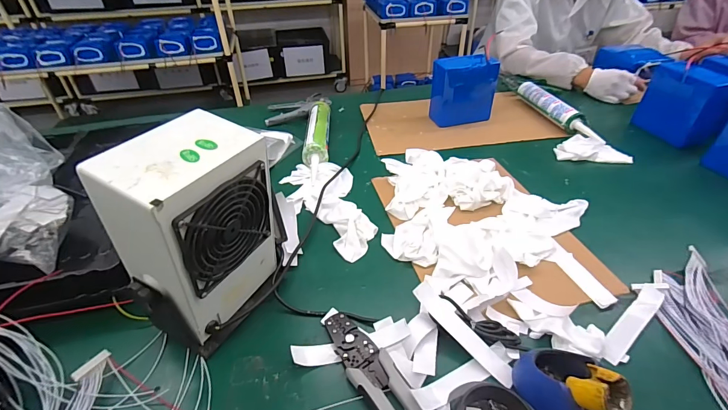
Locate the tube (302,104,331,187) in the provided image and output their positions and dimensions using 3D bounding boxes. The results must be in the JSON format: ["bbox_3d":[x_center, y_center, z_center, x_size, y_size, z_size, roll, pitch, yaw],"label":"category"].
[{"bbox_3d":[-0.104,-0.154,0.830,0.055,0.054,0.323,-2,38,0],"label":"tube"}]

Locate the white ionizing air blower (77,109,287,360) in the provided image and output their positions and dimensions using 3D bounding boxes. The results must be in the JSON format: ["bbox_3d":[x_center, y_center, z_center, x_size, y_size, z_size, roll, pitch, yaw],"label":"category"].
[{"bbox_3d":[-0.181,0.041,0.424,0.103,0.244,0.161,18,42,23],"label":"white ionizing air blower"}]

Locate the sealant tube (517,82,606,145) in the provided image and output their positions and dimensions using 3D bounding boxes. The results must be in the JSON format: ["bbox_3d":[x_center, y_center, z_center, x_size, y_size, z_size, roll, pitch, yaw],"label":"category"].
[{"bbox_3d":[0.472,-0.234,0.896,0.045,0.042,0.289,-11,39,-11],"label":"sealant tube"}]

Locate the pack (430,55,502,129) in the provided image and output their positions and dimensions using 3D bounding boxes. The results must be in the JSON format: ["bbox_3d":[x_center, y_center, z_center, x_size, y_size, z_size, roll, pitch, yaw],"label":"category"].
[{"bbox_3d":[0.240,-0.282,0.891,0.132,0.141,0.088,-14,40,-15],"label":"pack"}]

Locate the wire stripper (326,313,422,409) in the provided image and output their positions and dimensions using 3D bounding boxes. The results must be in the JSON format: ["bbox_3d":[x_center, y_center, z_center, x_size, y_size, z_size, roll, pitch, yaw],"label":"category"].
[{"bbox_3d":[0.015,0.193,0.408,0.048,0.017,0.197,-22,42,-23],"label":"wire stripper"}]

